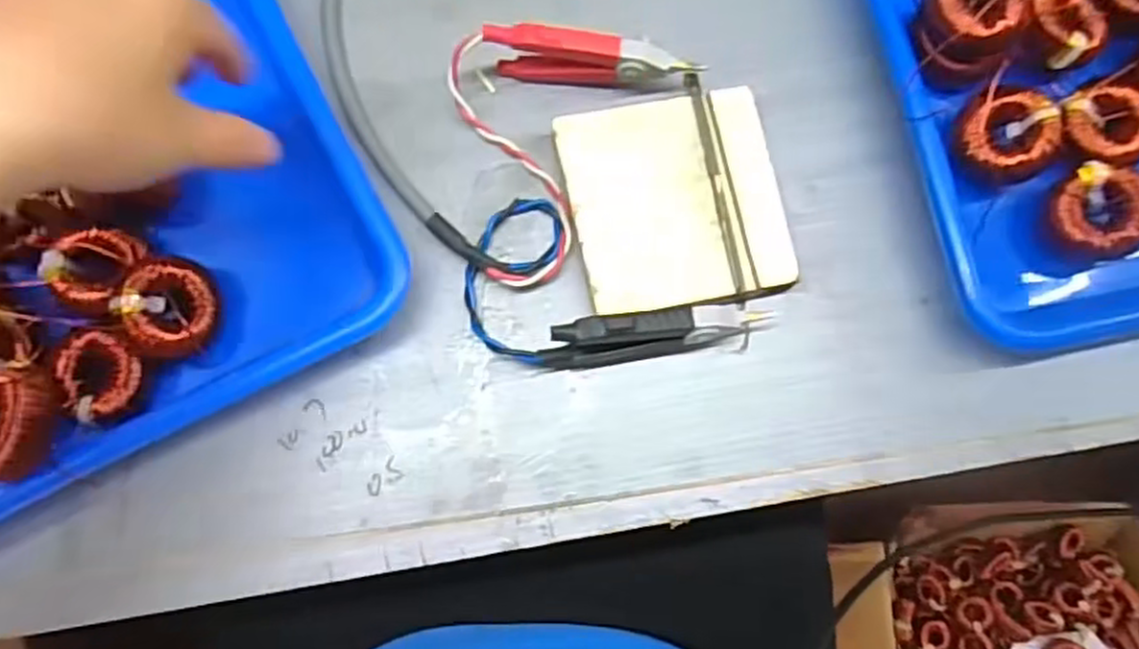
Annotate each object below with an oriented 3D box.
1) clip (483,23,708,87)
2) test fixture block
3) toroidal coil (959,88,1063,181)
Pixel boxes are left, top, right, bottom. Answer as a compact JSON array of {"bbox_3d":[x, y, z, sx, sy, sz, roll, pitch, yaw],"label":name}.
[{"bbox_3d":[0.011,-0.122,0.353,0.094,0.036,0.015,6,81,1],"label":"clip"},{"bbox_3d":[0.048,-0.055,0.350,0.092,0.018,0.097,-11,81,-2],"label":"test fixture block"},{"bbox_3d":[0.196,-0.085,0.337,0.041,0.013,0.040,0,81,0],"label":"toroidal coil"}]

